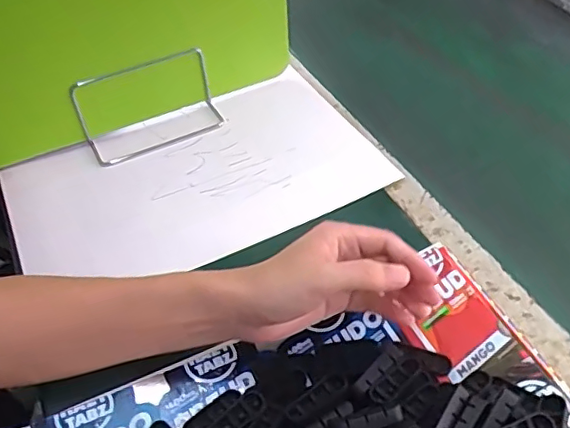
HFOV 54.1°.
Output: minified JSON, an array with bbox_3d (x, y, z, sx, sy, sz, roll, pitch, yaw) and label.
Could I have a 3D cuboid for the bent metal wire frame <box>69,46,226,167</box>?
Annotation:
[{"bbox_3d":[-0.148,-0.123,0.611,0.157,0.091,0.062,-17,48,-12],"label":"bent metal wire frame"}]

